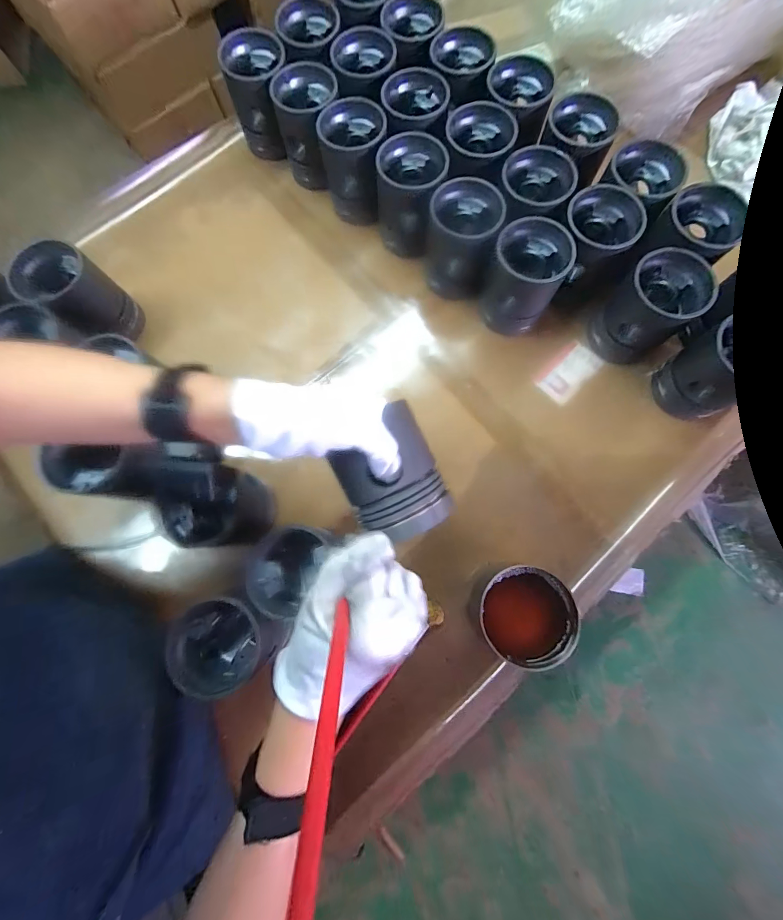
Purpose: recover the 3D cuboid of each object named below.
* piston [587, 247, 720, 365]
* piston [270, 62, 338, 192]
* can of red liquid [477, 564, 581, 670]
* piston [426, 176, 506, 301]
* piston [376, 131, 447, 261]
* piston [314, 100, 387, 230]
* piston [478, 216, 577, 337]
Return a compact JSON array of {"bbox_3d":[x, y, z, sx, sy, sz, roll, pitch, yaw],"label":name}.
[{"bbox_3d":[0.324,-0.187,0.460,0.093,0.109,0.087,0,77,1],"label":"piston"},{"bbox_3d":[-0.120,-0.490,0.542,0.092,0.109,0.103,-13,77,-2],"label":"piston"},{"bbox_3d":[0.147,0.169,0.399,0.082,0.077,0.102,7,77,2],"label":"can of red liquid"},{"bbox_3d":[0.093,-0.294,0.490,0.088,0.103,0.096,0,77,1],"label":"piston"},{"bbox_3d":[0.026,-0.366,0.507,0.091,0.107,0.094,0,77,1],"label":"piston"},{"bbox_3d":[-0.053,-0.426,0.522,0.089,0.106,0.098,-3,77,0],"label":"piston"},{"bbox_3d":[0.173,-0.235,0.473,0.085,0.101,0.099,29,79,7],"label":"piston"}]

